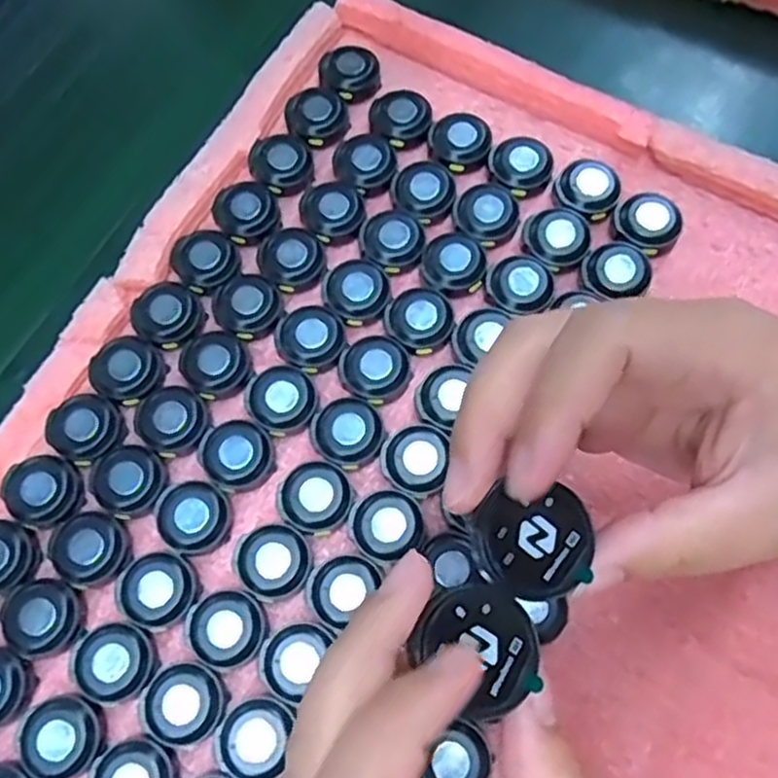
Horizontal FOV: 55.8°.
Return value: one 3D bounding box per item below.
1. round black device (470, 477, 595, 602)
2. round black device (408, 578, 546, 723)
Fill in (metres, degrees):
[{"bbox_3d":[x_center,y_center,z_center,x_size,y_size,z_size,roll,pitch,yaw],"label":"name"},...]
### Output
[{"bbox_3d":[0.035,0.038,0.179,0.029,0.005,0.026,-3,71,0],"label":"round black device"},{"bbox_3d":[0.022,0.059,0.170,0.025,0.005,0.029,-35,74,-10],"label":"round black device"}]

